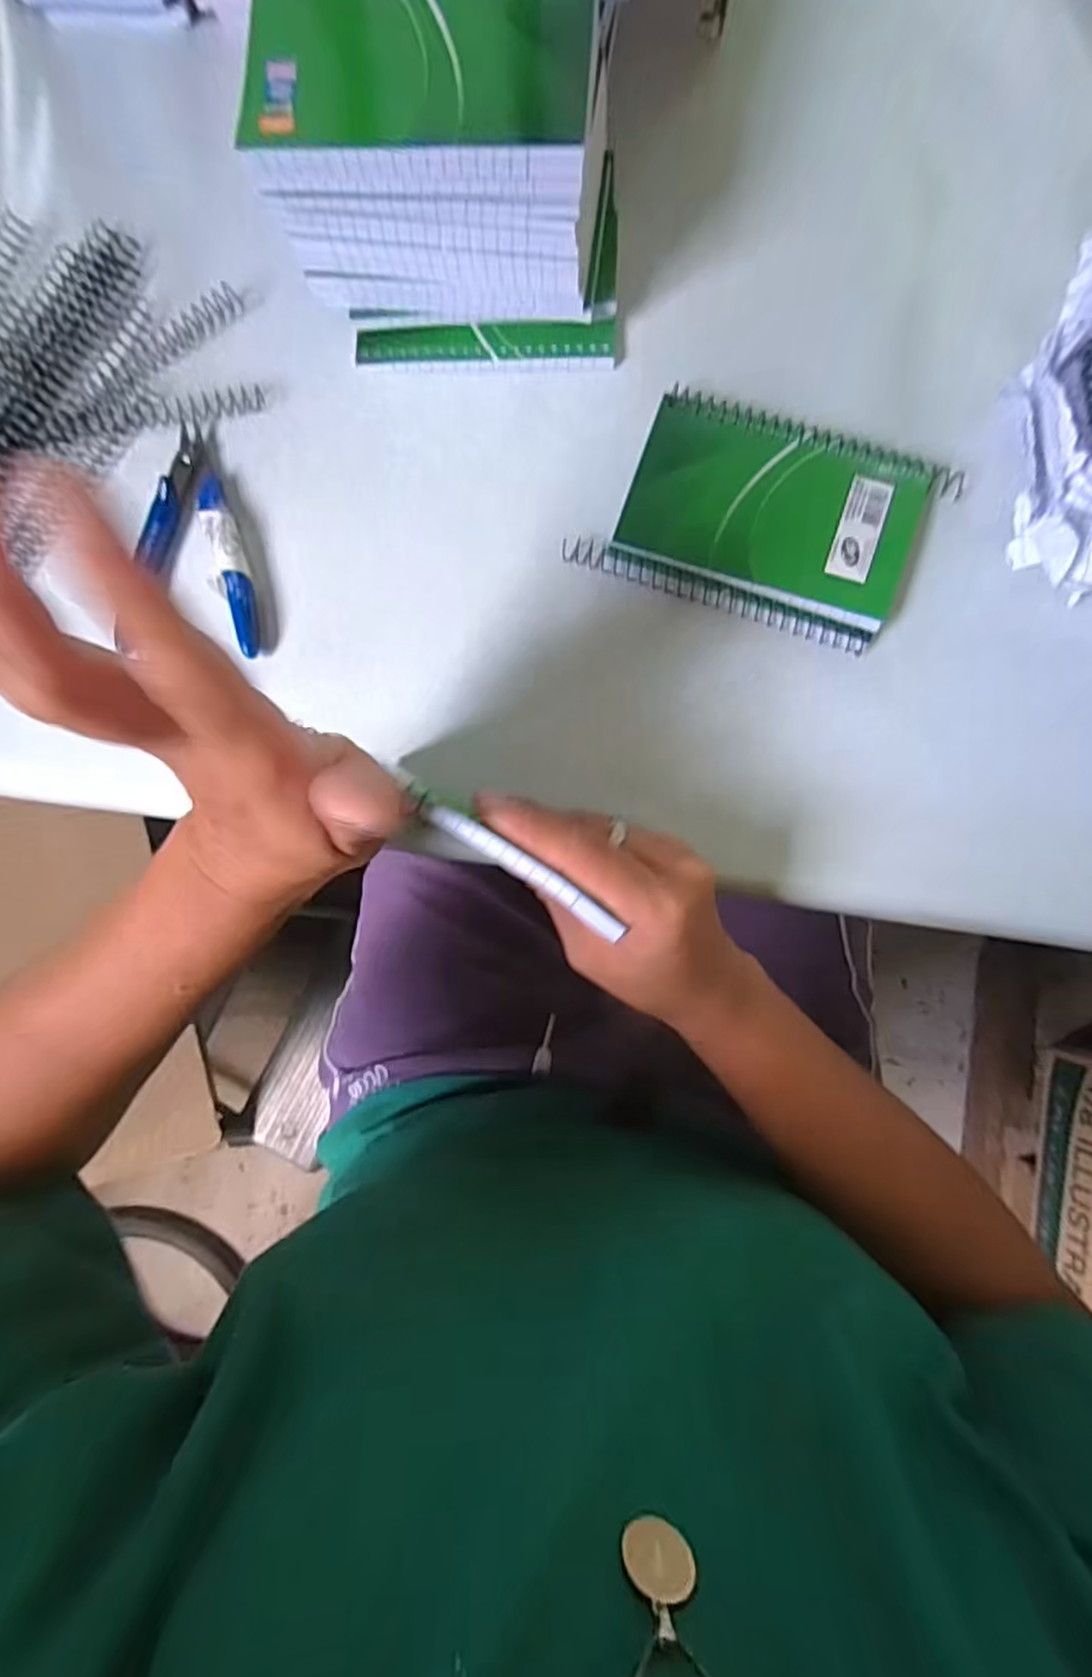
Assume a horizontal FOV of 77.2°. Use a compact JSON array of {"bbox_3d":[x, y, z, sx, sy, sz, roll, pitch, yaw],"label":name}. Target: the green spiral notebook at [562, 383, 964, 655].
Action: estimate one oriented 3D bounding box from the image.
[{"bbox_3d":[0.101,-0.152,0.322,0.144,0.013,0.095,21,88,4],"label":"green spiral notebook"}]

